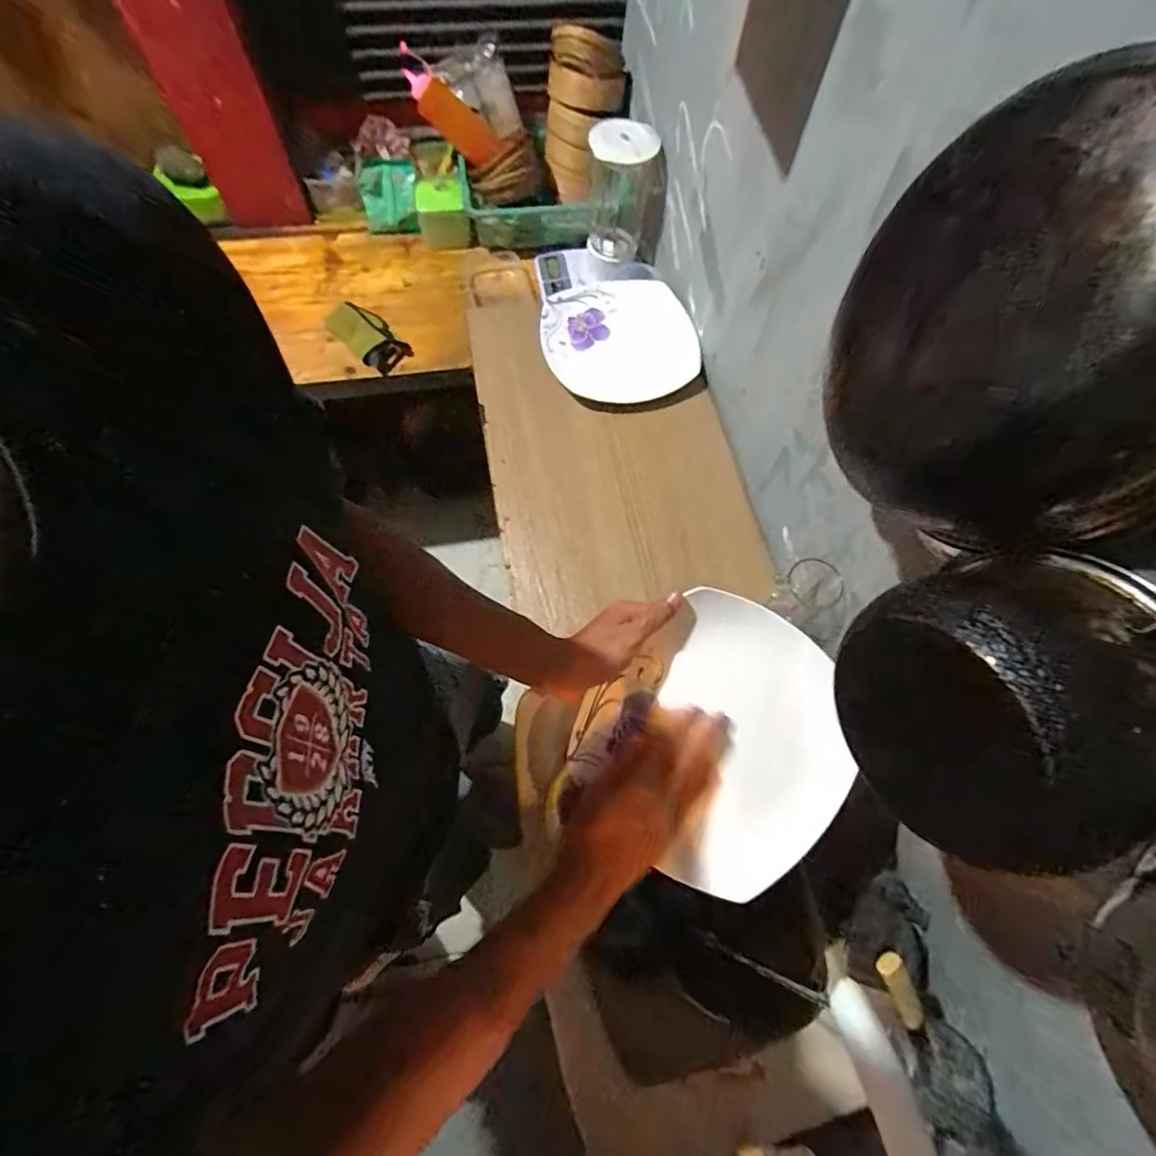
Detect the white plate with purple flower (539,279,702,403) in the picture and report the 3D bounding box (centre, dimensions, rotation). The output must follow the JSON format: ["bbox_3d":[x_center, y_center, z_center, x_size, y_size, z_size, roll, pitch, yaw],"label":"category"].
[{"bbox_3d":[0.069,-0.408,0.986,0.253,0.036,0.251,1,68,-2],"label":"white plate with purple flower"}]

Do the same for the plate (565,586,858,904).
[{"bbox_3d":[0.146,0.160,0.555,0.242,0.022,0.248,0,83,-2],"label":"plate"}]

